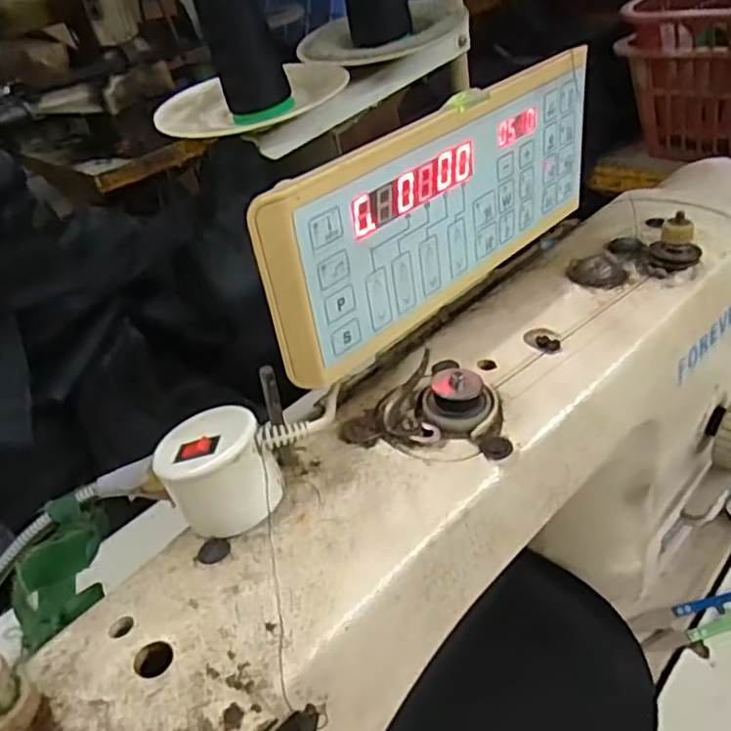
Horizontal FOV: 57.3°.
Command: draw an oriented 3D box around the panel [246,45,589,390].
[{"bbox_3d":[0.042,-0.072,0.306,0.210,0.093,0.017,-35,42,-30],"label":"panel"}]

